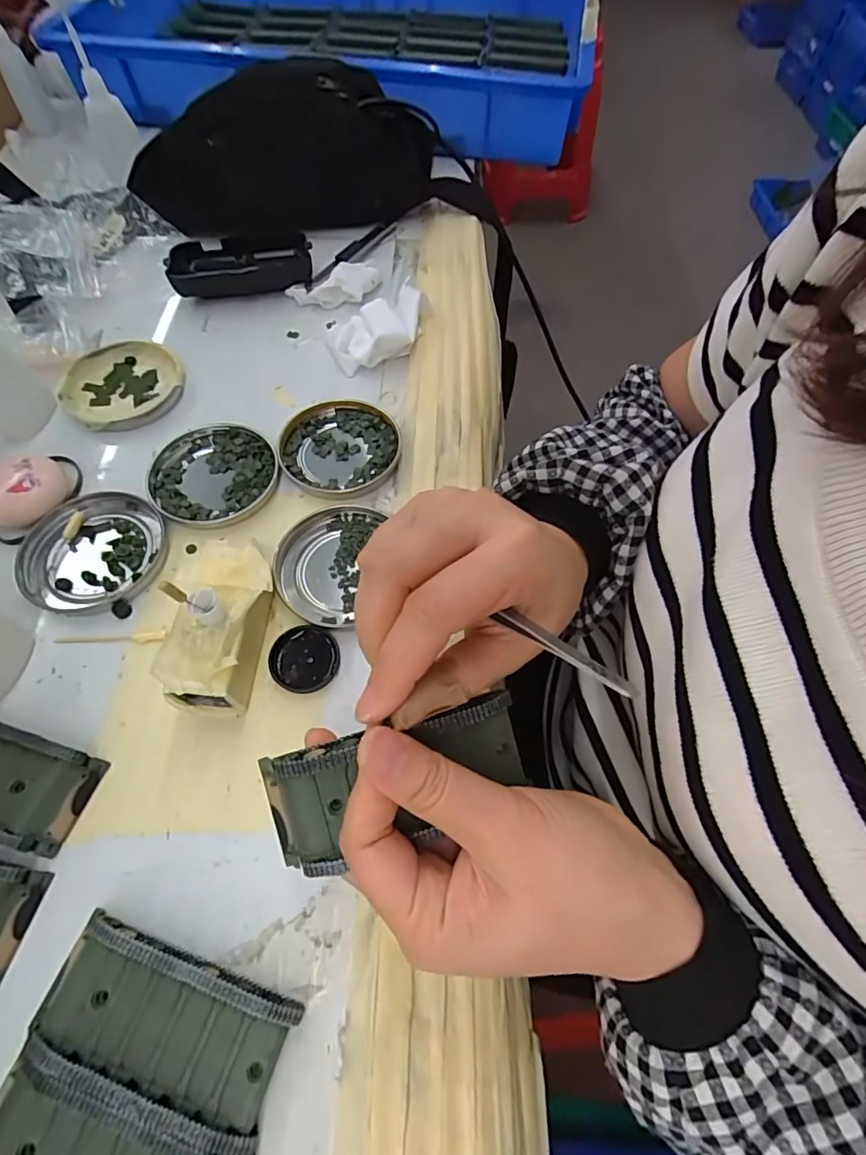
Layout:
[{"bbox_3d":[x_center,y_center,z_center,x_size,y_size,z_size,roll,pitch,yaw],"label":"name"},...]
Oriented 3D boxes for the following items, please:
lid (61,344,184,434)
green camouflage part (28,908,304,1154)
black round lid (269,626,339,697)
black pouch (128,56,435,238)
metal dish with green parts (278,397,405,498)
[{"bbox_3d":[-0.220,-0.137,0.369,0.075,0.014,0.077,1,62,-2],"label":"lid"},{"bbox_3d":[-0.103,0.169,0.198,0.094,0.019,0.044,18,63,8],"label":"green camouflage part"},{"bbox_3d":[-0.068,0.043,0.274,0.034,0.007,0.034,1,62,-2],"label":"black round lid"},{"bbox_3d":[-0.130,-0.379,0.451,0.249,0.092,0.087,-15,63,-10],"label":"black pouch"},{"bbox_3d":[-0.062,-0.086,0.341,0.076,0.007,0.076,1,62,-2],"label":"metal dish with green parts"}]

